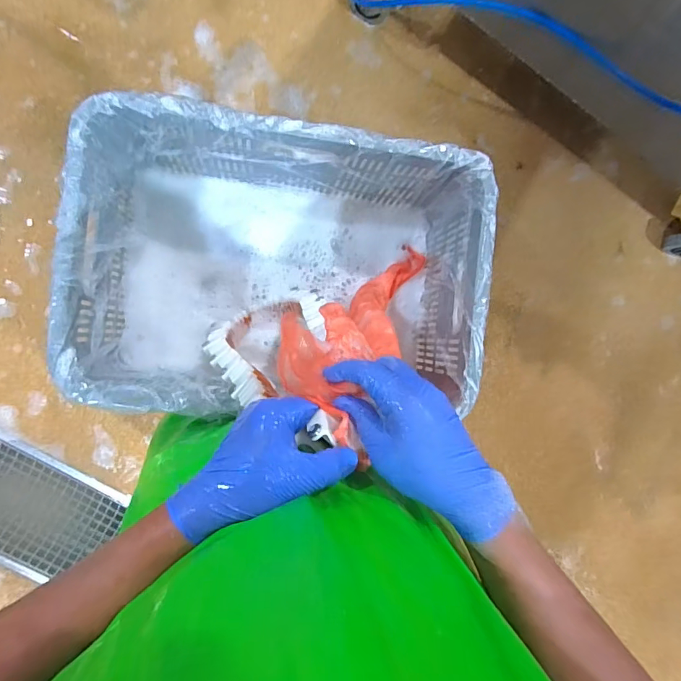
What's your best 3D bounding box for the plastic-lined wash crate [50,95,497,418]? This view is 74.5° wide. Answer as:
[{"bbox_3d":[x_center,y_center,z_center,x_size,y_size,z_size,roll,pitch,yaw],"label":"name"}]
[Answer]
[{"bbox_3d":[-0.078,-0.093,0.644,0.503,0.213,0.347,4,91,-9],"label":"plastic-lined wash crate"}]

